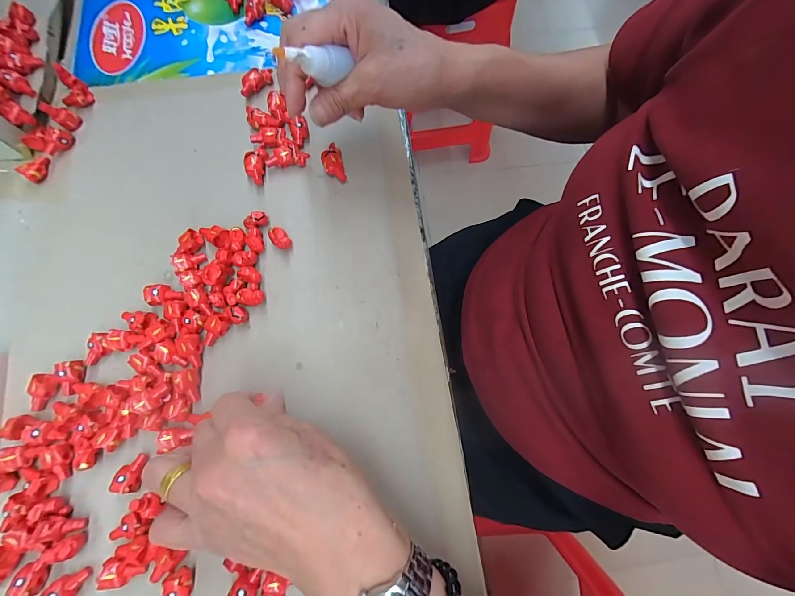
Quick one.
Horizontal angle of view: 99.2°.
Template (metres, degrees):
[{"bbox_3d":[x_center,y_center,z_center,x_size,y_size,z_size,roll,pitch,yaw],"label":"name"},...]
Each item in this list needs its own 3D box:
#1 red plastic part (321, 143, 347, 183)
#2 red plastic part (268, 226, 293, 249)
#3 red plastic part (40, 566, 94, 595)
[{"bbox_3d":[-0.058,-0.121,0.304,0.018,0.015,0.033,-12,76,-4],"label":"red plastic part"},{"bbox_3d":[-0.098,-0.049,0.283,0.013,0.015,0.018,-39,79,-10],"label":"red plastic part"},{"bbox_3d":[-0.210,0.186,0.217,0.023,0.019,0.017,-30,78,-8],"label":"red plastic part"}]

